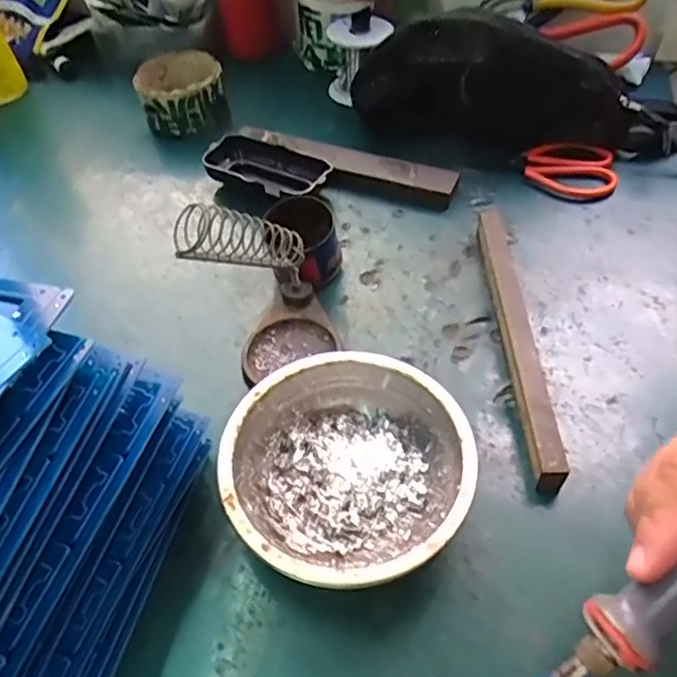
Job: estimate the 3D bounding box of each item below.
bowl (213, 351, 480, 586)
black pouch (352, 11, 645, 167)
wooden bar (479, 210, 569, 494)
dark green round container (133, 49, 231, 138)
[{"bbox_3d":[0.004,0.071,0.315,0.126,0.044,0.123,-1,50,1],"label":"bowl"},{"bbox_3d":[0.131,-0.223,0.517,0.251,0.114,0.067,21,54,18],"label":"black pouch"},{"bbox_3d":[0.117,-0.007,0.390,0.018,0.021,0.226,0,50,2],"label":"wooden bar"},{"bbox_3d":[-0.155,-0.242,0.573,0.079,0.047,0.080,-1,50,1],"label":"dark green round container"}]

